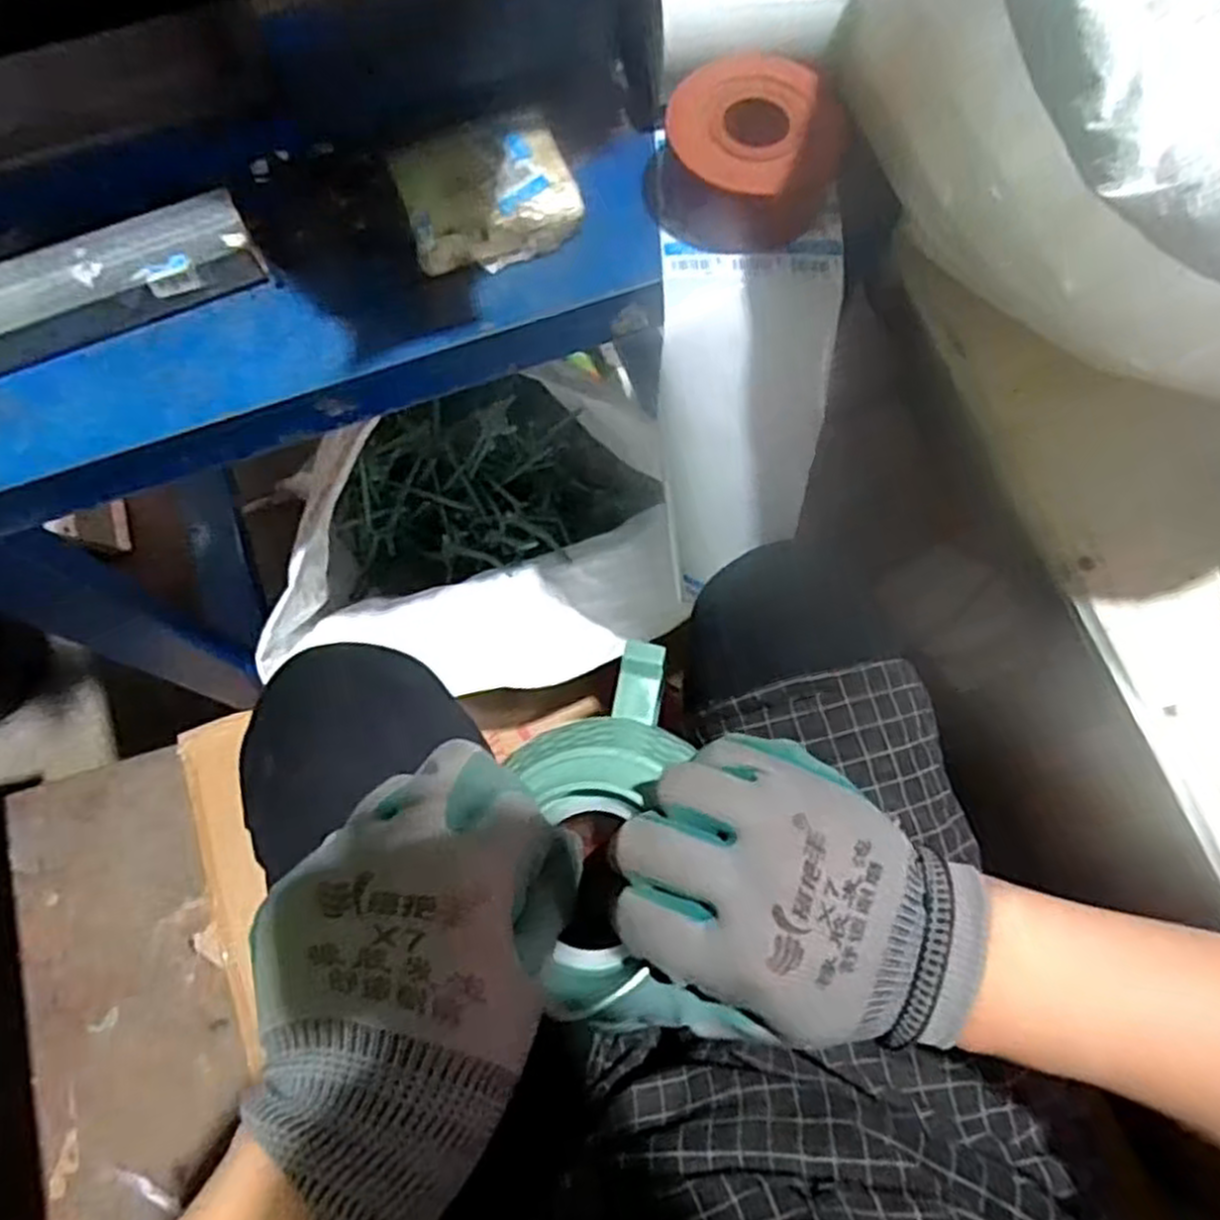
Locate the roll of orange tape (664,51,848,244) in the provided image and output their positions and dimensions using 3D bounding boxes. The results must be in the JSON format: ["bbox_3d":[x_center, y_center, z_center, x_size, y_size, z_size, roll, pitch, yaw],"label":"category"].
[{"bbox_3d":[0.083,-0.267,0.460,0.095,0.052,0.095,0,73,0],"label":"roll of orange tape"}]

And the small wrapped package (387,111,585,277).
[{"bbox_3d":[-0.073,-0.248,0.462,0.097,0.032,0.089,-17,74,-5],"label":"small wrapped package"}]

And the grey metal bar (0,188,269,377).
[{"bbox_3d":[-0.297,-0.175,0.437,0.198,0.030,0.050,-24,74,-7],"label":"grey metal bar"}]

